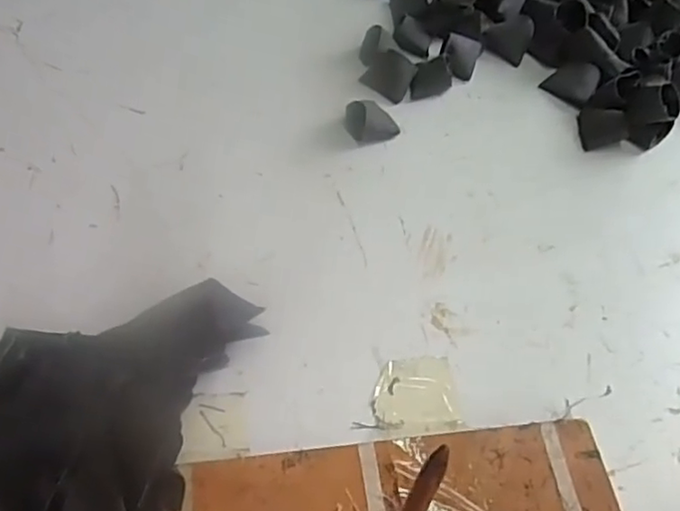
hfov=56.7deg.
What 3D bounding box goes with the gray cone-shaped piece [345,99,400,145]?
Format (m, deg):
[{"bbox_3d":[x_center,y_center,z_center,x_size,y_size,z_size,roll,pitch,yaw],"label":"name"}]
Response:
[{"bbox_3d":[0.025,-0.112,0.512,0.038,0.020,0.034,-19,58,-17],"label":"gray cone-shaped piece"}]

